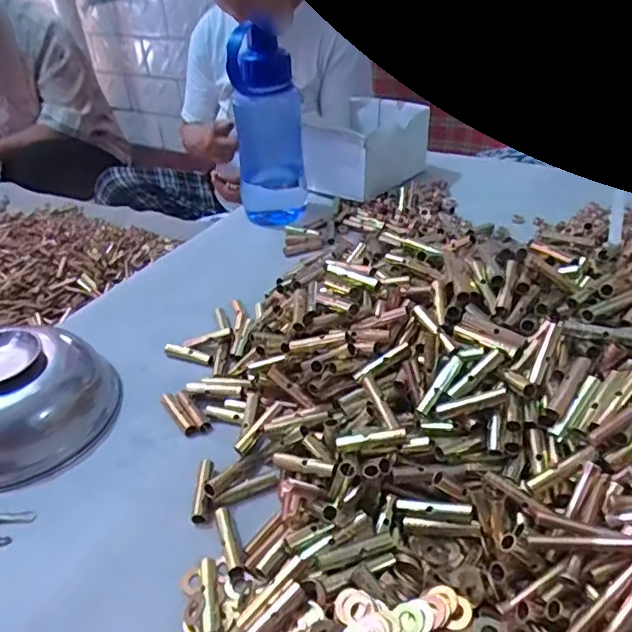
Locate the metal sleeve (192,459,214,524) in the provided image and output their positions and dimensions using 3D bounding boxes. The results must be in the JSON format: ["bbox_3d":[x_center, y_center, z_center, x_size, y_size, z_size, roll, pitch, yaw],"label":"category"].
[{"bbox_3d":[-0.071,0.110,0.363,0.008,0.010,0.045,-5,38,2],"label":"metal sleeve"}]

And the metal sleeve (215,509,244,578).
[{"bbox_3d":[-0.051,0.131,0.334,0.009,0.006,0.043,-16,39,-12],"label":"metal sleeve"}]

